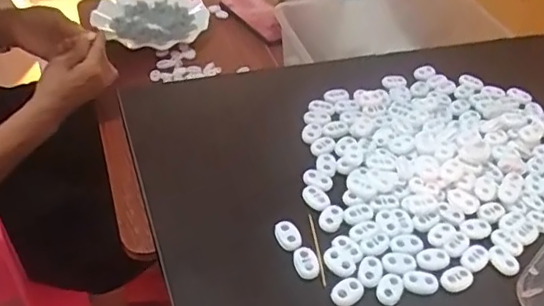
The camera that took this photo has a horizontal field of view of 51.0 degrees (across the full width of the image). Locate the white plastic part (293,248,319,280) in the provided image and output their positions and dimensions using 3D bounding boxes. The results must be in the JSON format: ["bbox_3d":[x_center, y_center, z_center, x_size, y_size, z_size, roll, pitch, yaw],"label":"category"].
[{"bbox_3d":[0.022,0.069,0.367,0.015,0.004,0.022,-5,44,-11],"label":"white plastic part"}]

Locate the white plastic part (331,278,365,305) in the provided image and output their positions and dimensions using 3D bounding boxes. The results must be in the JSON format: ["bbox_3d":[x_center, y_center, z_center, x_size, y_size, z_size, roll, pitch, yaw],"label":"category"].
[{"bbox_3d":[0.047,0.087,0.356,0.022,0.005,0.016,-21,49,-26],"label":"white plastic part"}]

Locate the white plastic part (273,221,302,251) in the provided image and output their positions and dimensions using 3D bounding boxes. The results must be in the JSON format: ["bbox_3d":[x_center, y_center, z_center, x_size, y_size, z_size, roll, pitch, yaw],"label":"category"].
[{"bbox_3d":[0.011,0.055,0.381,0.015,0.005,0.021,-14,47,-20],"label":"white plastic part"}]

